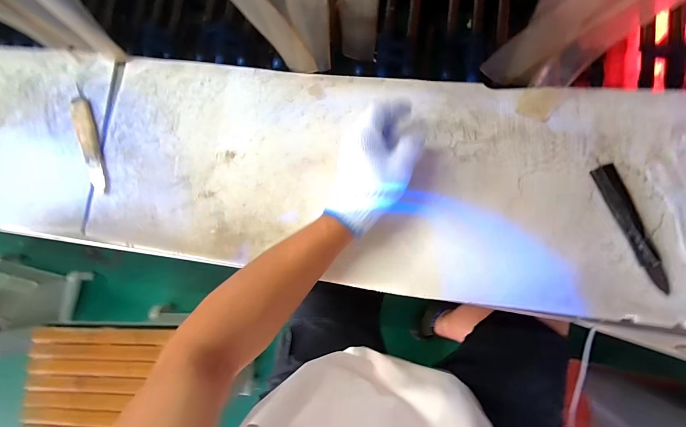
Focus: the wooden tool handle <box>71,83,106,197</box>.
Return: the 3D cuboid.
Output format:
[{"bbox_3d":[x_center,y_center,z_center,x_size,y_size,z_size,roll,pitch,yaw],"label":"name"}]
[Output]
[{"bbox_3d":[-0.403,-0.120,0.515,0.030,0.021,0.190,-20,81,4],"label":"wooden tool handle"}]

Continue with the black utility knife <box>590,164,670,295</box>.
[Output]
[{"bbox_3d":[0.359,0.016,0.401,0.029,0.015,0.162,-21,81,4],"label":"black utility knife"}]

